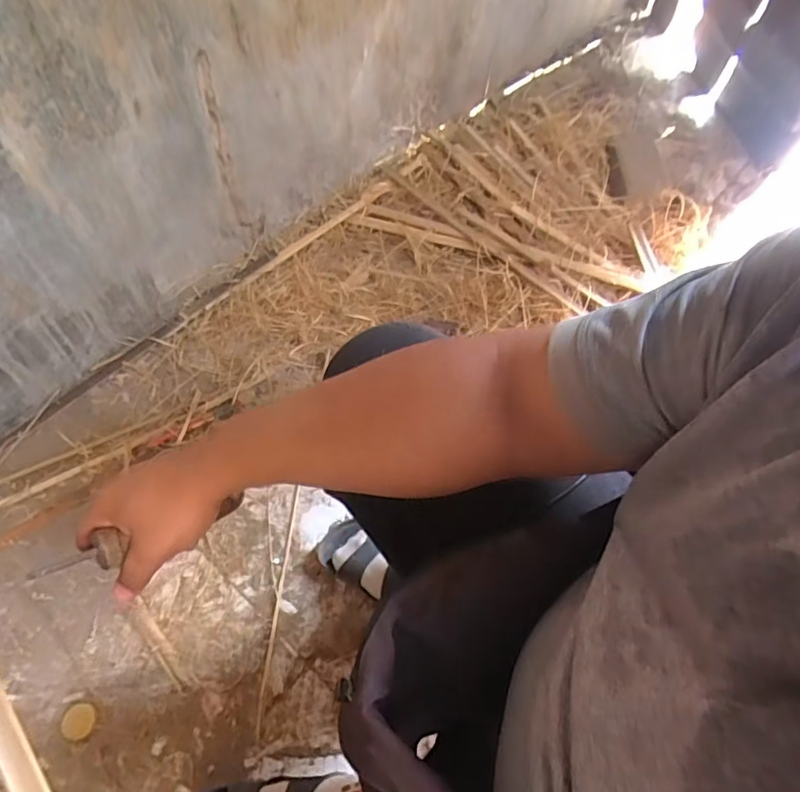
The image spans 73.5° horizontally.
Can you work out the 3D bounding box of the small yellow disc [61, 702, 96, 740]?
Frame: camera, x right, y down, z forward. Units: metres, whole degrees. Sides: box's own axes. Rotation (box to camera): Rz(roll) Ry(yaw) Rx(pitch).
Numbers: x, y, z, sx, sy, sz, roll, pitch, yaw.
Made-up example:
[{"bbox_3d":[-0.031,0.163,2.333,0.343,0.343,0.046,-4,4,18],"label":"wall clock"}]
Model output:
[{"bbox_3d":[-0.393,0.398,0.655,0.039,0.004,0.036,1,60,-2],"label":"small yellow disc"}]

